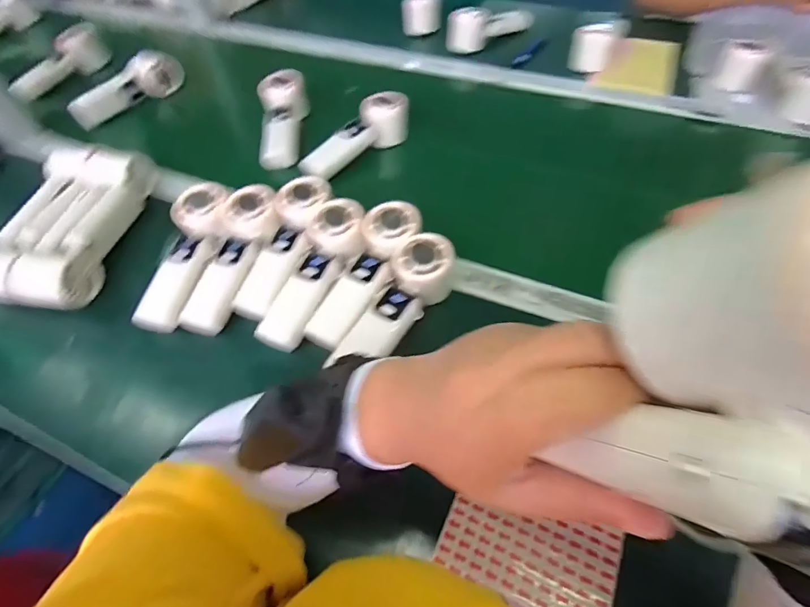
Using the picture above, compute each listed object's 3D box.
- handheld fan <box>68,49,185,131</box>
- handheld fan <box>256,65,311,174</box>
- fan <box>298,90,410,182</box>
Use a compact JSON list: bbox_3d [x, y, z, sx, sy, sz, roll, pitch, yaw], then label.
[{"bbox_3d":[-0.468,-0.362,0.706,0.045,0.057,0.192,28,60,22],"label":"handheld fan"},{"bbox_3d":[-0.185,-0.272,0.626,0.069,0.038,0.169,-1,74,4],"label":"handheld fan"},{"bbox_3d":[-0.068,-0.234,0.582,0.173,0.054,0.045,-38,60,-22],"label":"fan"}]

